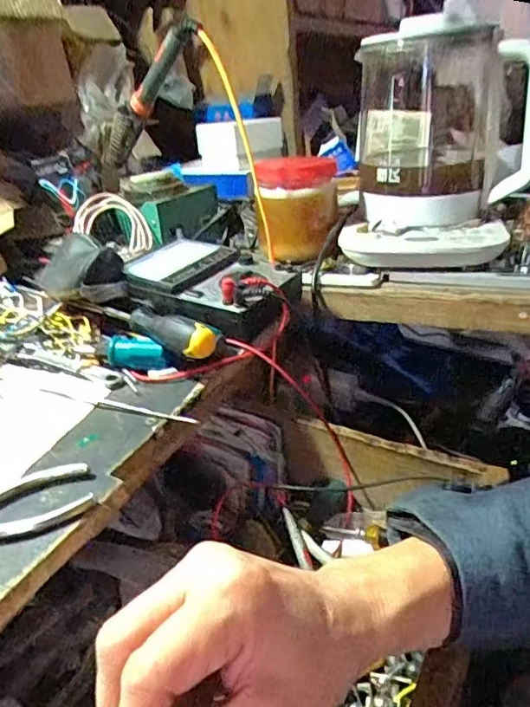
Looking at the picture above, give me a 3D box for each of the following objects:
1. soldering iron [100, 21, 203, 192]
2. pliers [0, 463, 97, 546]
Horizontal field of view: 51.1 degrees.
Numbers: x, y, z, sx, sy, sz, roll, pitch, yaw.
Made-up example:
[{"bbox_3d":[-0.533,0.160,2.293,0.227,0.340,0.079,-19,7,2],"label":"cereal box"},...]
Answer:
[{"bbox_3d":[-0.144,-0.273,0.628,0.026,0.036,0.282,-28,-2,-37],"label":"soldering iron"},{"bbox_3d":[-0.177,0.100,0.322,0.149,0.013,0.045,-13,28,-14],"label":"pliers"}]

